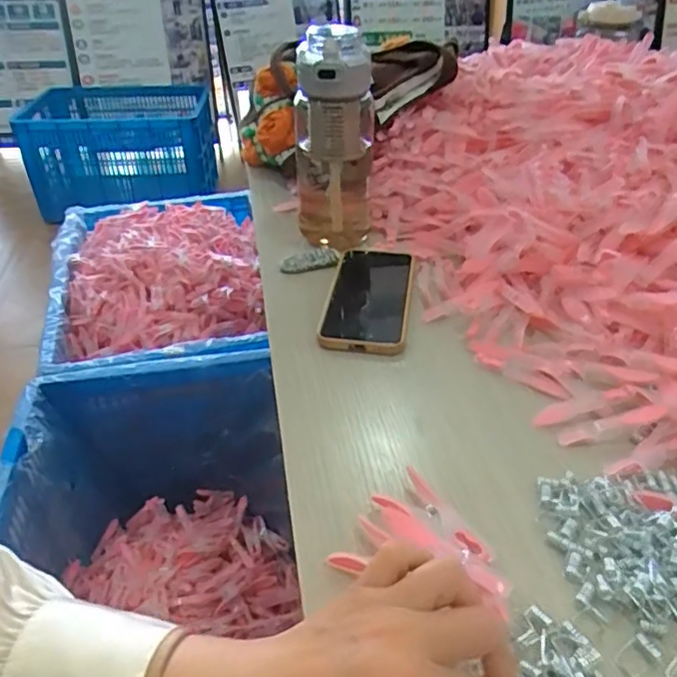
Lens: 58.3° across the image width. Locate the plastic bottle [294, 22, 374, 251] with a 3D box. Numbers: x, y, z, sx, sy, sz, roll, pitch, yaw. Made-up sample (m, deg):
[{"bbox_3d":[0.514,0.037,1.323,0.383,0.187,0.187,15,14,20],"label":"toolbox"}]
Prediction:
[{"bbox_3d":[-0.006,-0.196,0.619,0.082,0.201,0.067,-2,37,-1],"label":"plastic bottle"}]

